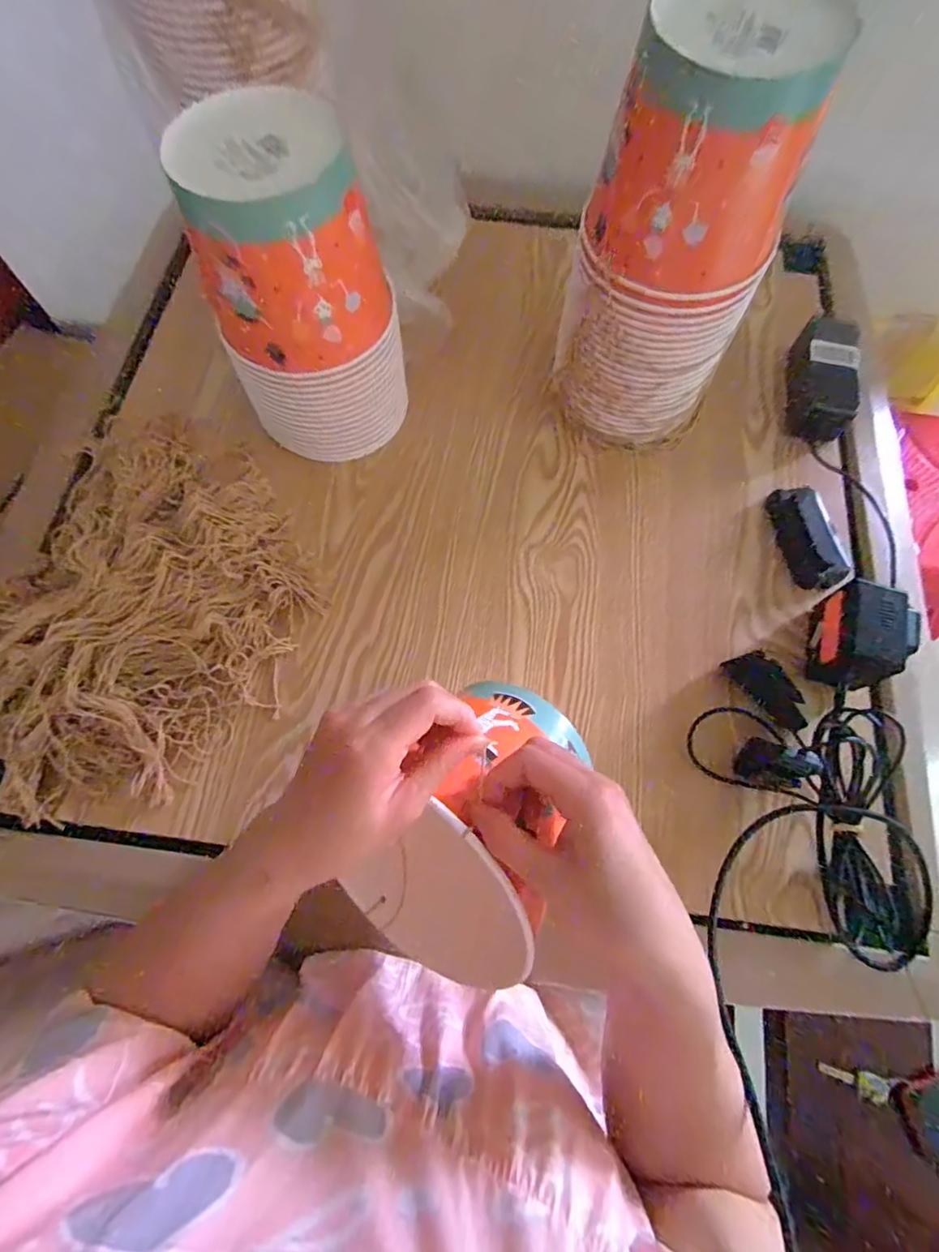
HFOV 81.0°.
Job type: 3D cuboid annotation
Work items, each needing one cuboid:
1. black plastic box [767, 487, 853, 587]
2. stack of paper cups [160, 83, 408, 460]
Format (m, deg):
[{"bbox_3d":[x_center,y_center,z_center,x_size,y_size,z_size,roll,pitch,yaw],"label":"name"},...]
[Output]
[{"bbox_3d":[0.342,-0.090,0.552,0.046,0.025,0.108,-8,71,-5],"label":"black plastic box"},{"bbox_3d":[-0.143,-0.272,0.483,0.152,0.252,0.141,-8,71,-5],"label":"stack of paper cups"}]

